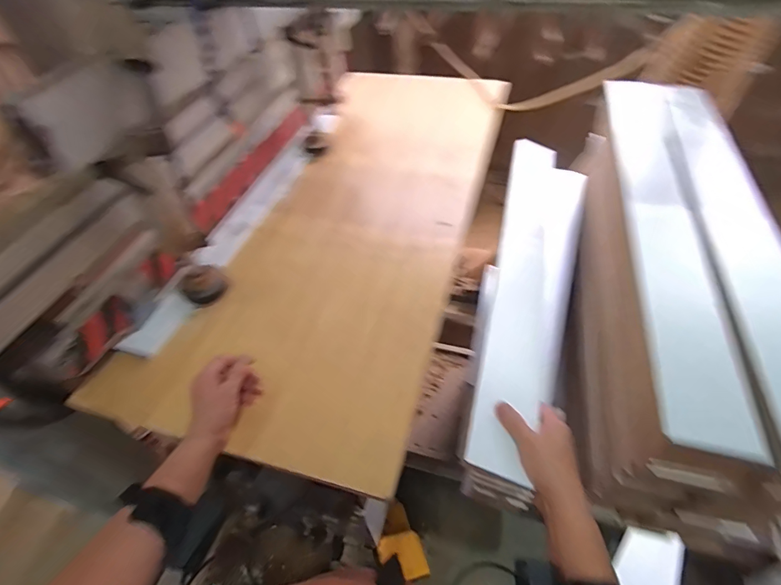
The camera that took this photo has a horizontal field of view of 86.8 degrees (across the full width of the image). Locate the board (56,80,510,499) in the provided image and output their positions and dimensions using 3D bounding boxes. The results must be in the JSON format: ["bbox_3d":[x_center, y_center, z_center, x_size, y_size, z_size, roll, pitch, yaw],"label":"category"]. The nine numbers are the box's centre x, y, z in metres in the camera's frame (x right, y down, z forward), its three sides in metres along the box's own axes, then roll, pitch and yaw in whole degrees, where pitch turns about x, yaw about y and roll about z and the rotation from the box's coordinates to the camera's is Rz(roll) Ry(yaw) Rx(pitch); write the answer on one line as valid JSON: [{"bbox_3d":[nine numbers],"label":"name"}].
[{"bbox_3d":[-0.053,-0.193,0.864,0.452,0.025,1.091,14,53,12],"label":"board"}]

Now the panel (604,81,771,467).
[{"bbox_3d":[0.390,-0.129,0.604,0.091,0.038,0.750,9,50,12],"label":"panel"}]

